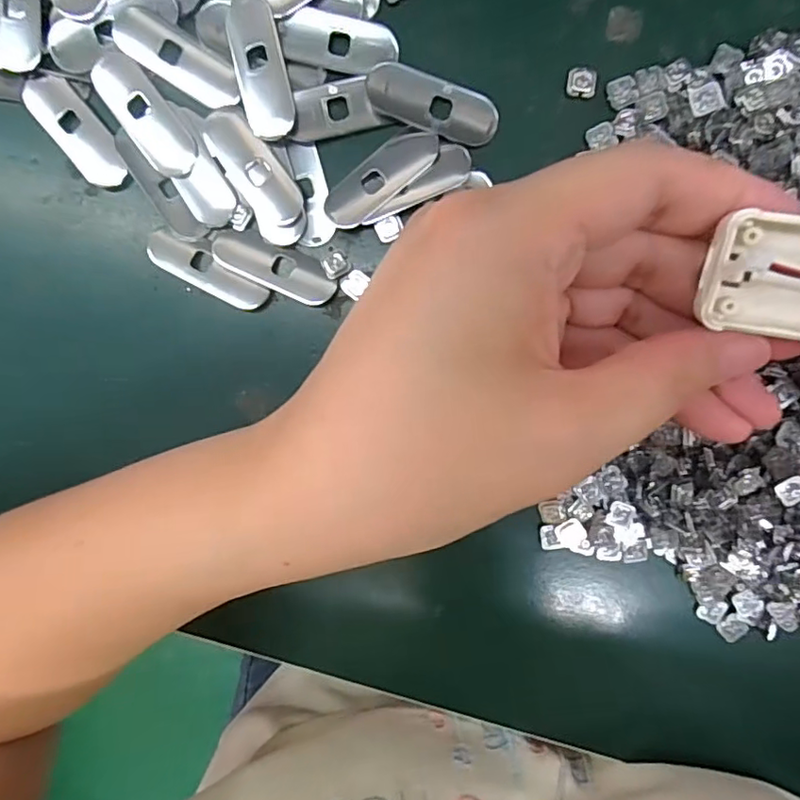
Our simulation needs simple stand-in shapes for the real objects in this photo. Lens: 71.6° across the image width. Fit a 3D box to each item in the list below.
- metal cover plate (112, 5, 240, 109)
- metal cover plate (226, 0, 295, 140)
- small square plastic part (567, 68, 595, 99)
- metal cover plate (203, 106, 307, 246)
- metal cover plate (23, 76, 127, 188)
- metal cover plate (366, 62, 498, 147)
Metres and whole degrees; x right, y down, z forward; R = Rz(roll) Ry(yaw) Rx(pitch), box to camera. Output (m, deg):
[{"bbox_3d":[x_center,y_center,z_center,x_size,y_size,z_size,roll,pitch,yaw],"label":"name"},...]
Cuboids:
[{"bbox_3d":[-0.084,-0.129,0.210,0.051,0.004,0.017,31,96,0],"label":"metal cover plate"},{"bbox_3d":[-0.052,-0.124,0.207,0.018,0.006,0.049,-11,94,4],"label":"metal cover plate"},{"bbox_3d":[0.068,-0.118,0.205,0.010,0.004,0.010,3,95,3],"label":"small square plastic part"},{"bbox_3d":[-0.054,-0.087,0.214,0.020,0.004,0.055,-29,93,5],"label":"metal cover plate"},{"bbox_3d":[-0.126,-0.105,0.218,0.019,0.004,0.048,-39,92,5],"label":"metal cover plate"},{"bbox_3d":[0.012,-0.111,0.209,0.050,0.005,0.019,21,96,1],"label":"metal cover plate"}]

